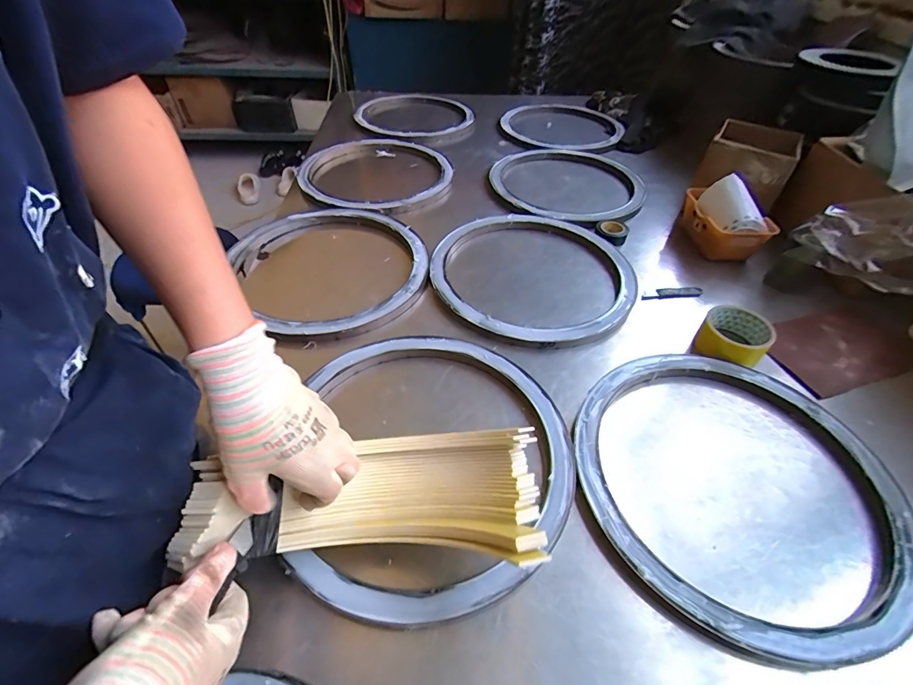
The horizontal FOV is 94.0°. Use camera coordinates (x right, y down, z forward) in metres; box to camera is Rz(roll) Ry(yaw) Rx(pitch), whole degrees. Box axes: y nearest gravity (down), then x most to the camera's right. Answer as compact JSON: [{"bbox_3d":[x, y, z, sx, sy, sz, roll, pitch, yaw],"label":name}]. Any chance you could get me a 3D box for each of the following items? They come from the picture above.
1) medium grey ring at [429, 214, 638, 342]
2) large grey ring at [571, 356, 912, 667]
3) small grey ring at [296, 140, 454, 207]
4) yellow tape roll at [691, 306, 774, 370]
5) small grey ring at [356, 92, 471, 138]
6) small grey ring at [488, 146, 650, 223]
[{"bbox_3d":[0.122,-0.121,0.713,0.336,0.018,0.319,2,46,-2],"label":"medium grey ring"},{"bbox_3d":[0.300,0.144,0.466,0.330,0.023,0.328,2,46,-2],"label":"large grey ring"},{"bbox_3d":[-0.175,-0.379,0.937,0.307,0.025,0.310,2,46,-2],"label":"small grey ring"},{"bbox_3d":[0.387,-0.008,0.598,0.080,0.043,0.088,2,46,-2],"label":"yellow tape roll"},{"bbox_3d":[-0.116,-0.635,1.179,0.323,0.017,0.303,2,46,-2],"label":"small grey ring"},{"bbox_3d":[0.236,-0.352,0.932,0.319,0.026,0.342,2,46,-2],"label":"small grey ring"}]

